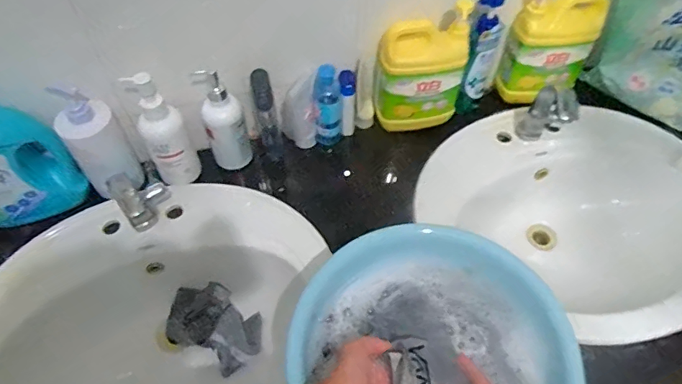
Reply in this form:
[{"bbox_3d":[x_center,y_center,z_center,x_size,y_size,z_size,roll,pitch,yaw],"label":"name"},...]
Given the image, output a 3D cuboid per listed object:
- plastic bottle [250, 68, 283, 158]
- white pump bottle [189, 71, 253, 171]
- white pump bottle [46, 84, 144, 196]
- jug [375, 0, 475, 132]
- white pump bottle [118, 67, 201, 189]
[{"bbox_3d":[-0.128,-0.129,0.825,0.040,0.180,0.050,-10,55,-7],"label":"plastic bottle"},{"bbox_3d":[-0.199,-0.122,0.814,0.065,0.177,0.064,-16,56,-11],"label":"white pump bottle"},{"bbox_3d":[-0.394,-0.082,0.762,0.079,0.177,0.096,-32,60,-21],"label":"white pump bottle"},{"bbox_3d":[0.138,-0.219,0.845,0.149,0.221,0.086,-7,54,-5],"label":"jug"},{"bbox_3d":[-0.286,-0.096,0.770,0.069,0.199,0.071,-25,58,-17],"label":"white pump bottle"}]

